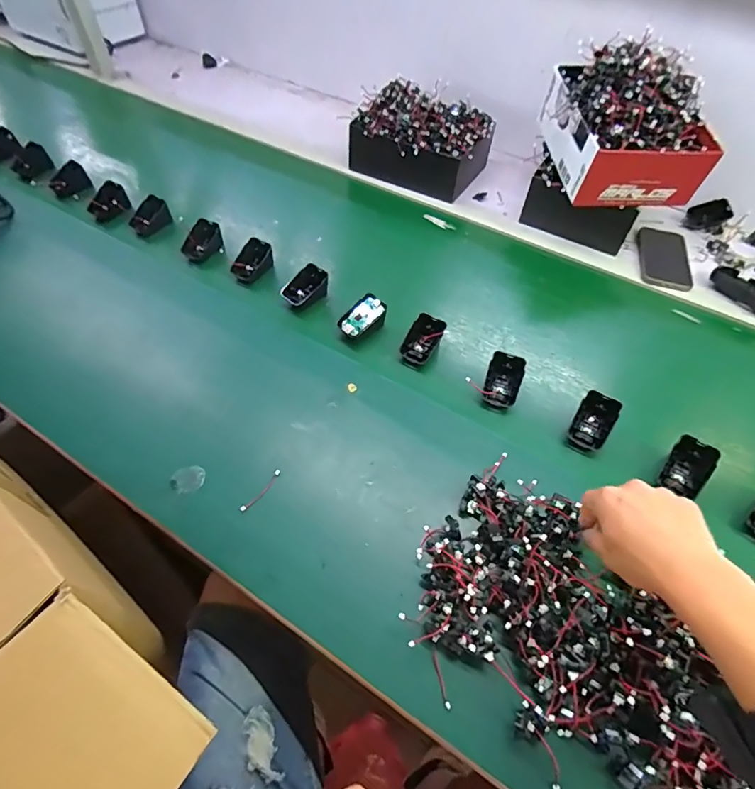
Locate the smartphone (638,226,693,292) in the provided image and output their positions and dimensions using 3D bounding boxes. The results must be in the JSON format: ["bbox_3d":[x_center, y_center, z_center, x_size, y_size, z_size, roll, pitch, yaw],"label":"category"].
[{"bbox_3d":[0.486,-0.235,0.776,0.081,0.012,0.178,16,54,9],"label":"smartphone"}]

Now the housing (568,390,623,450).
[{"bbox_3d":[0.260,0.033,0.549,0.045,0.040,0.060,29,57,18],"label":"housing"}]

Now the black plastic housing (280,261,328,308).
[{"bbox_3d":[-0.108,-0.157,0.678,0.046,0.046,0.062,38,60,23],"label":"black plastic housing"}]

